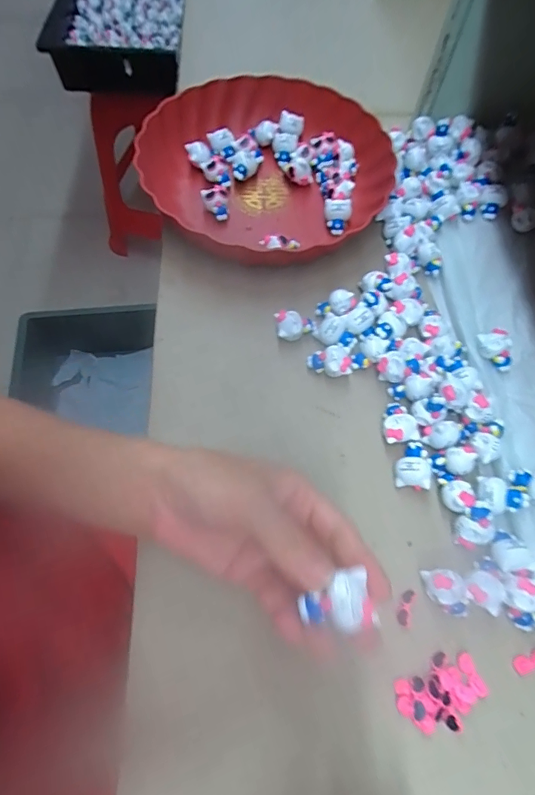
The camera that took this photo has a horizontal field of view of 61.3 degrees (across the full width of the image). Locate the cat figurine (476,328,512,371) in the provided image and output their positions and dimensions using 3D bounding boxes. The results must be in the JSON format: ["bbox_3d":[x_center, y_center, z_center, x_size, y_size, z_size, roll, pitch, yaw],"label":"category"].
[{"bbox_3d":[0.191,-0.039,0.373,0.028,0.017,0.031,-20,66,-7],"label":"cat figurine"}]

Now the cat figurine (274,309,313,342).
[{"bbox_3d":[0.023,-0.061,0.391,0.030,0.019,0.024,-9,65,-2],"label":"cat figurine"}]

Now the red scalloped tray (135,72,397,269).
[{"bbox_3d":[0.001,-0.231,0.451,0.247,0.048,0.240,-34,68,-13],"label":"red scalloped tray"}]

